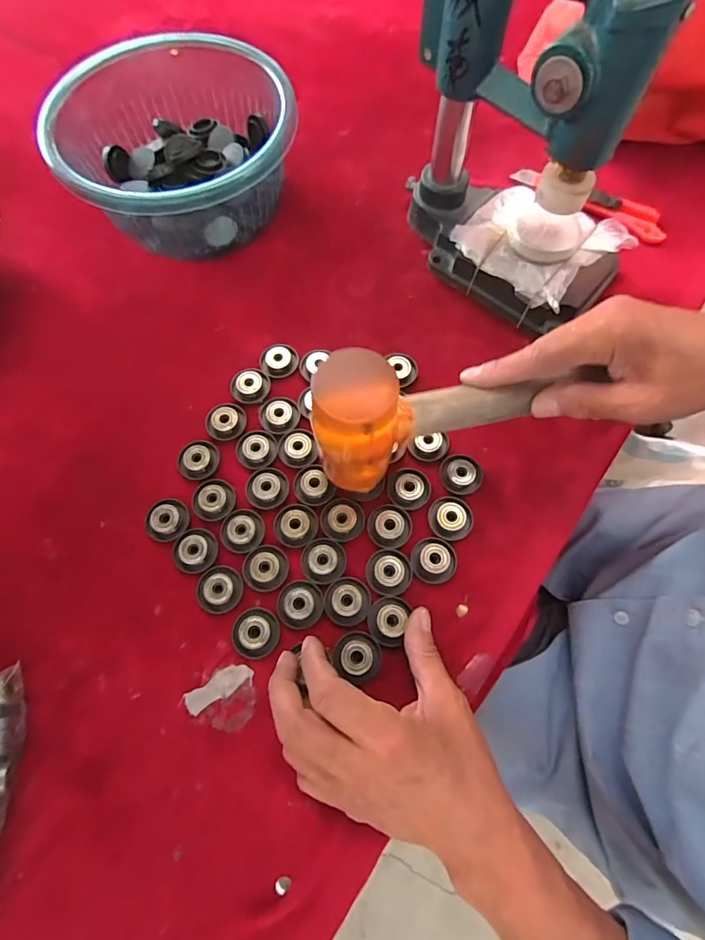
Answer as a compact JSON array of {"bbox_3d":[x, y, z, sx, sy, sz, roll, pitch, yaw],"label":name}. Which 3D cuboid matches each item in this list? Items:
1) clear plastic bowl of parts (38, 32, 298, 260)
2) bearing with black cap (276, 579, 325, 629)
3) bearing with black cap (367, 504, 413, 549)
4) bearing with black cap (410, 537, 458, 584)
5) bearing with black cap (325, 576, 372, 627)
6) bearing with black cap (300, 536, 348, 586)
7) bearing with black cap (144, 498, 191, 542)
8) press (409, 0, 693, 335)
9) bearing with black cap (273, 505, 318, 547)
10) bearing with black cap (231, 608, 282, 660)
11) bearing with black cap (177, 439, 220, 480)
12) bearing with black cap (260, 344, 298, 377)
[{"bbox_3d":[-0.157,-0.293,0.426,0.202,0.090,0.202,0,69,1],"label":"clear plastic bowl of parts"},{"bbox_3d":[-0.038,0.096,0.327,0.032,0.013,0.032,0,69,1],"label":"bearing with black cap"},{"bbox_3d":[0.028,0.042,0.344,0.032,0.007,0.033,11,70,6],"label":"bearing with black cap"},{"bbox_3d":[0.060,0.066,0.335,0.033,0.009,0.032,13,70,6],"label":"bearing with black cap"},{"bbox_3d":[-0.004,0.093,0.324,0.032,0.006,0.033,0,69,1],"label":"bearing with black cap"},{"bbox_3d":[-0.021,0.066,0.336,0.032,0.008,0.032,10,70,5],"label":"bearing with black cap"},{"bbox_3d":[-0.142,0.038,0.350,0.030,0.010,0.033,-11,69,-3],"label":"bearing with black cap"},{"bbox_3d":[0.132,-0.278,0.267,0.200,0.370,0.118,38,75,14],"label":"press"},{"bbox_3d":[-0.043,0.042,0.347,0.032,0.009,0.032,0,69,1],"label":"bearing with black cap"},{"bbox_3d":[-0.068,0.114,0.320,0.032,0.013,0.032,0,69,1],"label":"bearing with black cap"},{"bbox_3d":[-0.124,-0.008,0.368,0.031,0.009,0.033,0,69,1],"label":"bearing with black cap"},{"bbox_3d":[-0.063,-0.096,0.394,0.033,0.008,0.033,0,69,1],"label":"bearing with black cap"}]

